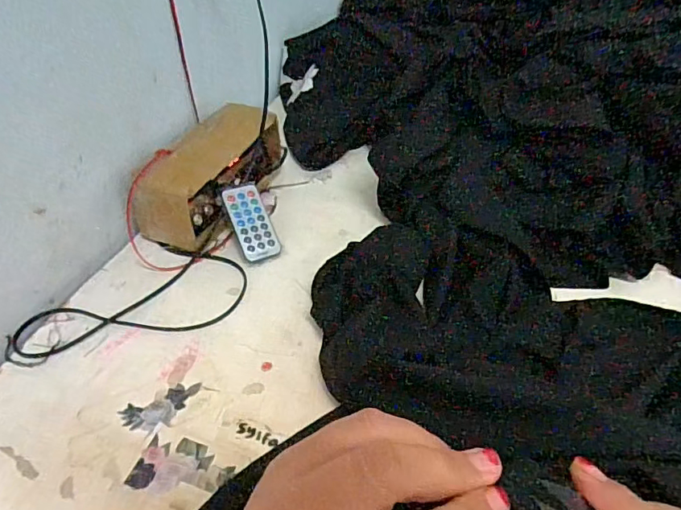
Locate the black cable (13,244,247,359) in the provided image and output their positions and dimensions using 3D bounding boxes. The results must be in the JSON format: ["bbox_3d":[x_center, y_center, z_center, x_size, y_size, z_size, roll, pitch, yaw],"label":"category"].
[{"bbox_3d":[-0.196,0.035,0.493,0.204,0.012,0.120,-11,45,-9],"label":"black cable"}]

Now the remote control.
[{"bbox_3d":[-0.094,-0.035,0.539,0.039,0.007,0.086,-19,75,-17],"label":"remote control"}]

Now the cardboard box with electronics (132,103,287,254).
[{"bbox_3d":[-0.141,-0.090,0.571,0.074,0.081,0.185,18,48,19],"label":"cardboard box with electronics"}]

